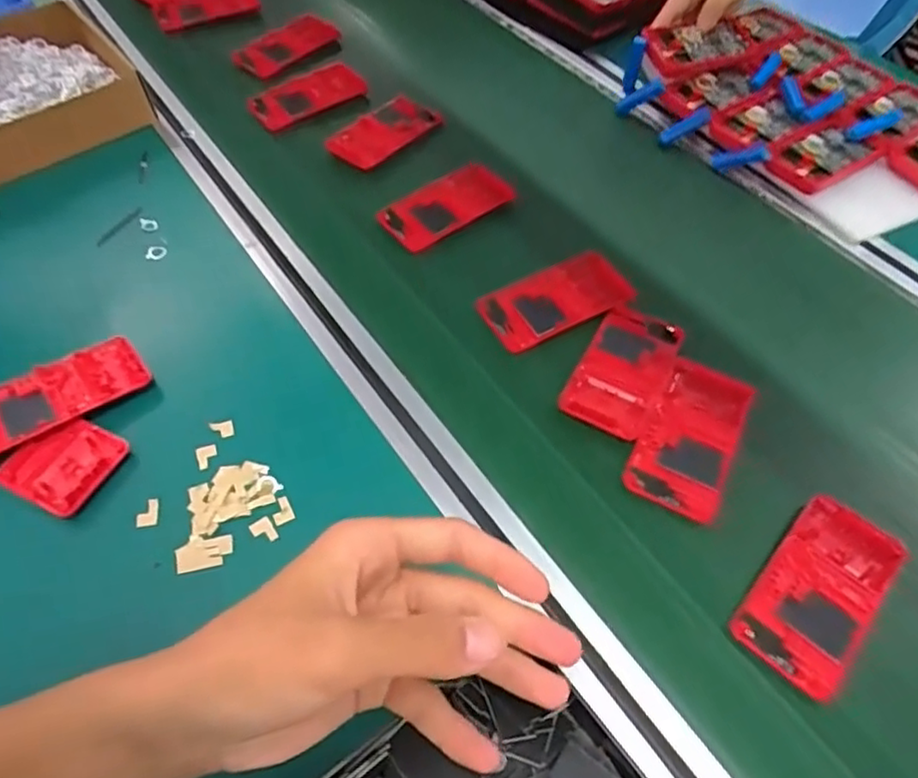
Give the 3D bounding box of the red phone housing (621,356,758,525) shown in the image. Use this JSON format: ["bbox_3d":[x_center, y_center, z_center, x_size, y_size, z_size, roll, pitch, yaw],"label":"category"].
[{"bbox_3d":[0.167,0.031,0.467,0.062,0.005,0.123,25,58,14],"label":"red phone housing"}]

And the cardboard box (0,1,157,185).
[{"bbox_3d":[-0.443,-0.302,0.661,0.207,0.058,0.201,-33,63,-23],"label":"cardboard box"}]

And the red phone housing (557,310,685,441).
[{"bbox_3d":[0.128,-0.017,0.499,0.066,0.005,0.118,26,58,15],"label":"red phone housing"}]

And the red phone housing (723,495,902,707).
[{"bbox_3d":[0.227,0.121,0.406,0.061,0.010,0.129,37,62,21],"label":"red phone housing"}]

